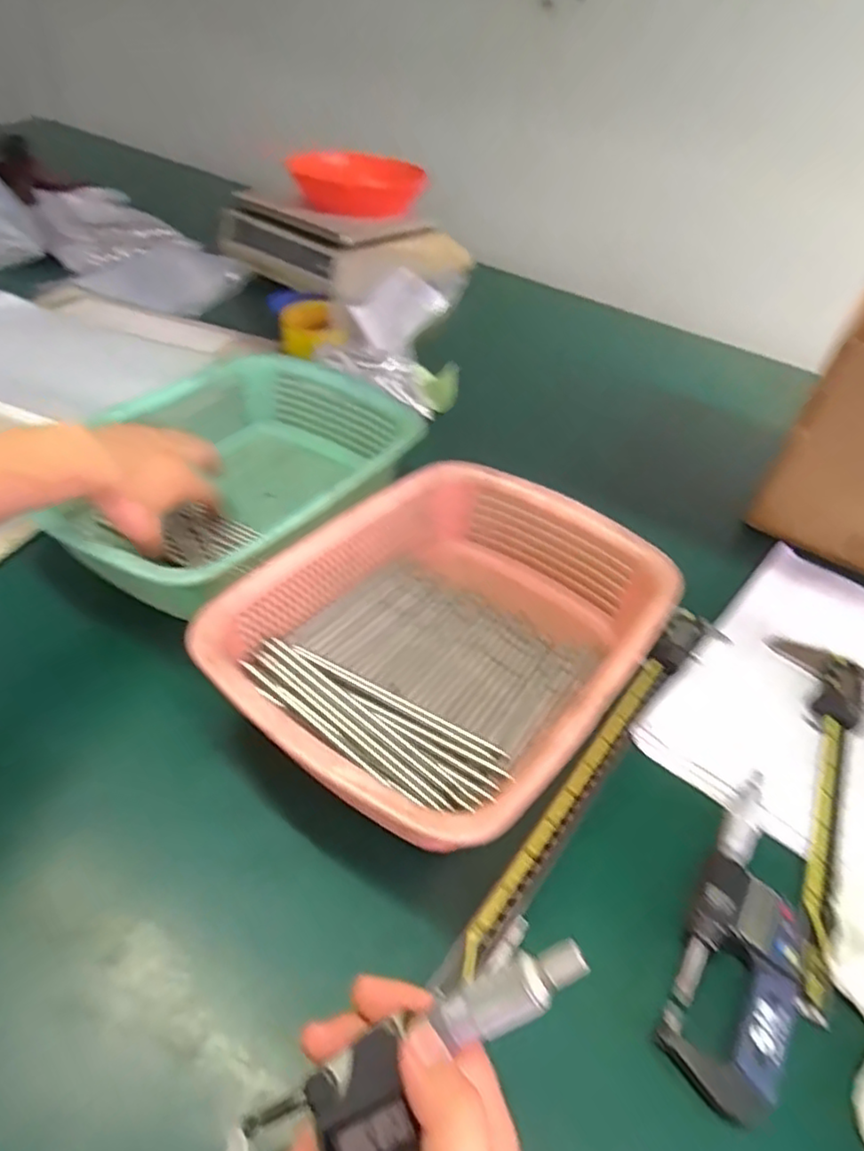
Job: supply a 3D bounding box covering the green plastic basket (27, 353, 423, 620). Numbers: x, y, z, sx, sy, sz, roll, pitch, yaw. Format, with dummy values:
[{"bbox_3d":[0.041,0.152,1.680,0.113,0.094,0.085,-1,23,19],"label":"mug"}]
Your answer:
[{"bbox_3d":[-0.167,-0.076,0.559,0.227,0.099,0.305,24,46,19],"label":"green plastic basket"}]

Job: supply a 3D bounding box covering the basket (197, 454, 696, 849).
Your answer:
[{"bbox_3d":[0.017,0.038,0.457,0.225,0.072,0.299,31,46,23],"label":"basket"}]

